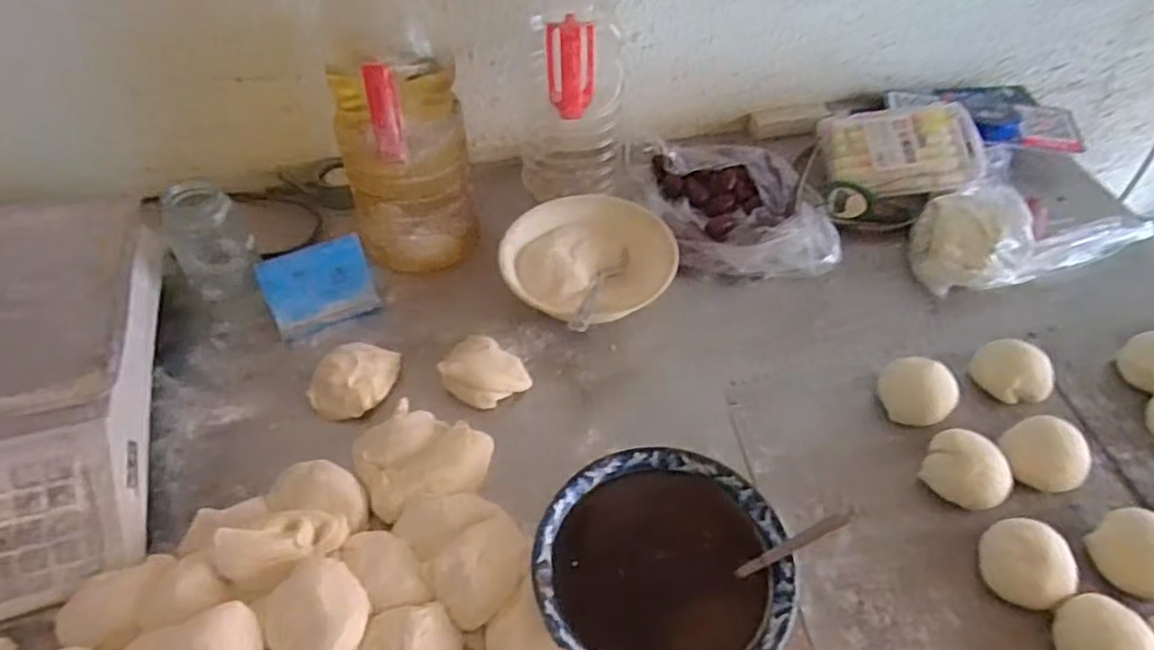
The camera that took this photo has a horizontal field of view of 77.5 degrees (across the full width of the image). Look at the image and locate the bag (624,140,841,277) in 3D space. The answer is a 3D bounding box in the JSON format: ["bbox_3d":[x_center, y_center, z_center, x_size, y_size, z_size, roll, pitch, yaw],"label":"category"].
[{"bbox_3d":[0.171,-0.134,0.767,0.184,0.074,0.239,-11,50,-10],"label":"bag"}]

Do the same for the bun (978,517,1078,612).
[{"bbox_3d":[0.326,0.172,0.521,0.051,0.041,0.060,-27,55,-22],"label":"bun"}]

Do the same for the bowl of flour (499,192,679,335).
[{"bbox_3d":[0.006,-0.060,0.714,0.158,0.059,0.151,1,49,-1],"label":"bowl of flour"}]

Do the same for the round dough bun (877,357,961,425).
[{"bbox_3d":[0.291,0.058,0.617,0.059,0.036,0.052,29,54,22],"label":"round dough bun"}]

